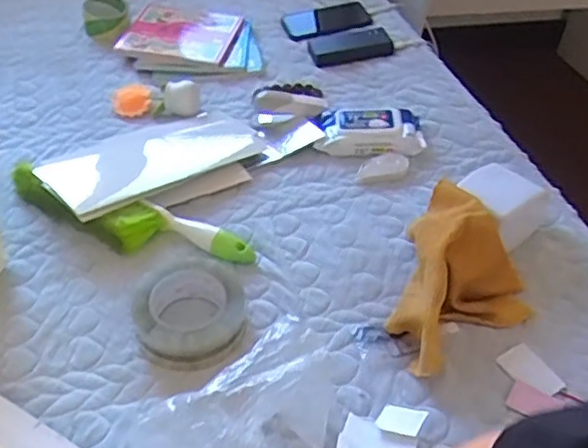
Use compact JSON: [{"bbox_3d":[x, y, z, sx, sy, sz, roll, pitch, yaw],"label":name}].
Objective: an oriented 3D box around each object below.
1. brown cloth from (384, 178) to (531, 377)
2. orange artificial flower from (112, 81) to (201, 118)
[{"bbox_3d":[0.189,0.058,0.718,0.139,0.096,0.218,16,45,12],"label":"brown cloth"},{"bbox_3d":[-0.217,-0.196,1.005,0.141,0.040,0.070,18,45,15],"label":"orange artificial flower"}]

